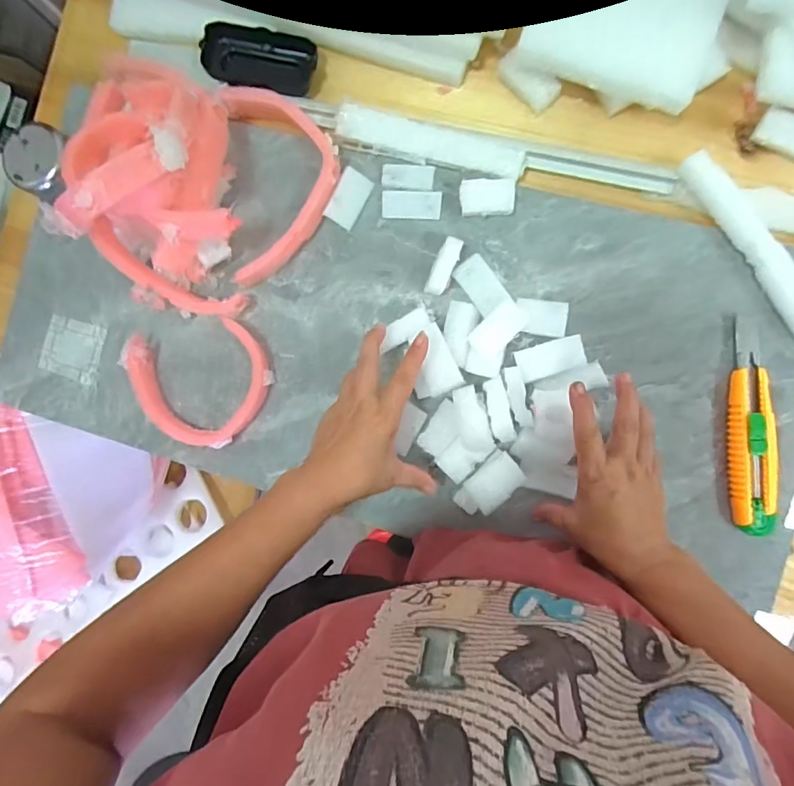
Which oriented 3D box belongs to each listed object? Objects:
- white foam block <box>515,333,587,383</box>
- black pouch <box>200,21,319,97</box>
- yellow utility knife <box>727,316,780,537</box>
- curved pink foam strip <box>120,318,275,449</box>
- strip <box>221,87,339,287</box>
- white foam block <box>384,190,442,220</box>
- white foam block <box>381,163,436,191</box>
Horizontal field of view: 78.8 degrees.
[{"bbox_3d":[0.138,-0.031,0.430,0.059,0.004,0.029,-16,84,1],"label":"white foam block"},{"bbox_3d":[-0.135,-0.331,0.481,0.106,0.034,0.044,4,87,-8],"label":"black pouch"},{"bbox_3d":[0.303,0.032,0.414,0.032,0.019,0.173,-2,88,7],"label":"yellow utility knife"},{"bbox_3d":[-0.190,-0.005,0.470,0.133,0.029,0.115,-10,88,6],"label":"curved pink foam strip"},{"bbox_3d":[-0.109,-0.207,0.467,0.108,0.034,0.194,-6,88,6],"label":"strip"},{"bbox_3d":[0.014,-0.180,0.463,0.056,0.005,0.026,3,89,7],"label":"white foam block"},{"bbox_3d":[0.011,-0.206,0.463,0.049,0.004,0.026,5,89,7],"label":"white foam block"}]

